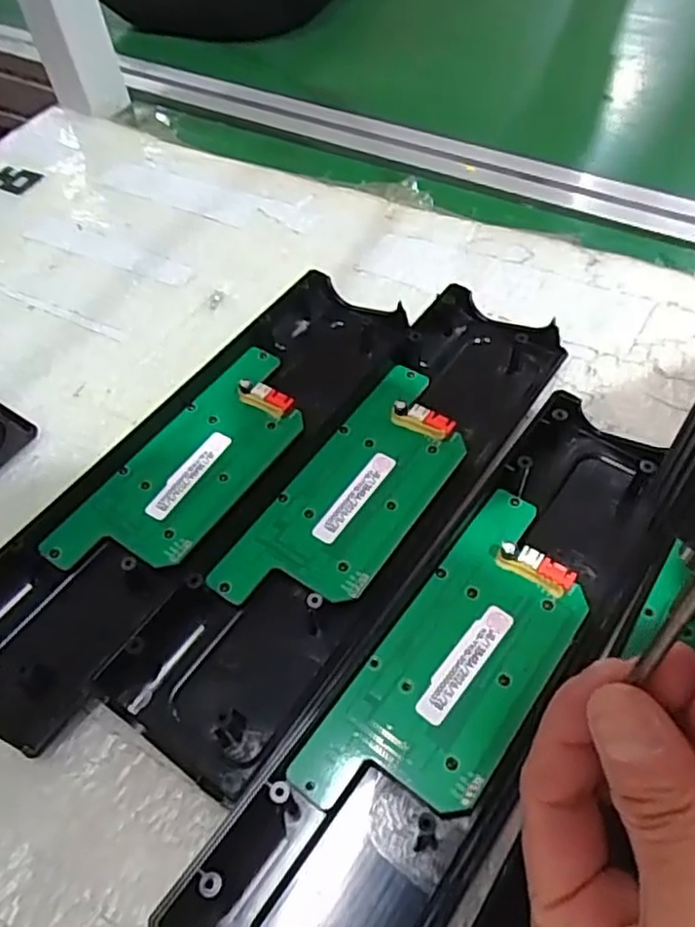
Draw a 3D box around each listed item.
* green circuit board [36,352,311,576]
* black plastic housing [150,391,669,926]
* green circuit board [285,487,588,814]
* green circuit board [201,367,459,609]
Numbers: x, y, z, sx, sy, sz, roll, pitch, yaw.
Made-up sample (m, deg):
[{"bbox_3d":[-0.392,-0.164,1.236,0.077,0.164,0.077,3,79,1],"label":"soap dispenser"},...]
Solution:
[{"bbox_3d":[-0.067,0.001,0.300,0.053,0.015,0.133,29,61,23],"label":"green circuit board"},{"bbox_3d":[0.044,0.071,0.240,0.071,0.019,0.243,29,61,23],"label":"black plastic housing"},{"bbox_3d":[0.042,0.070,0.243,0.055,0.011,0.133,31,62,24],"label":"green circuit board"},{"bbox_3d":[0.004,0.011,0.286,0.055,0.013,0.133,29,61,23],"label":"green circuit board"}]

